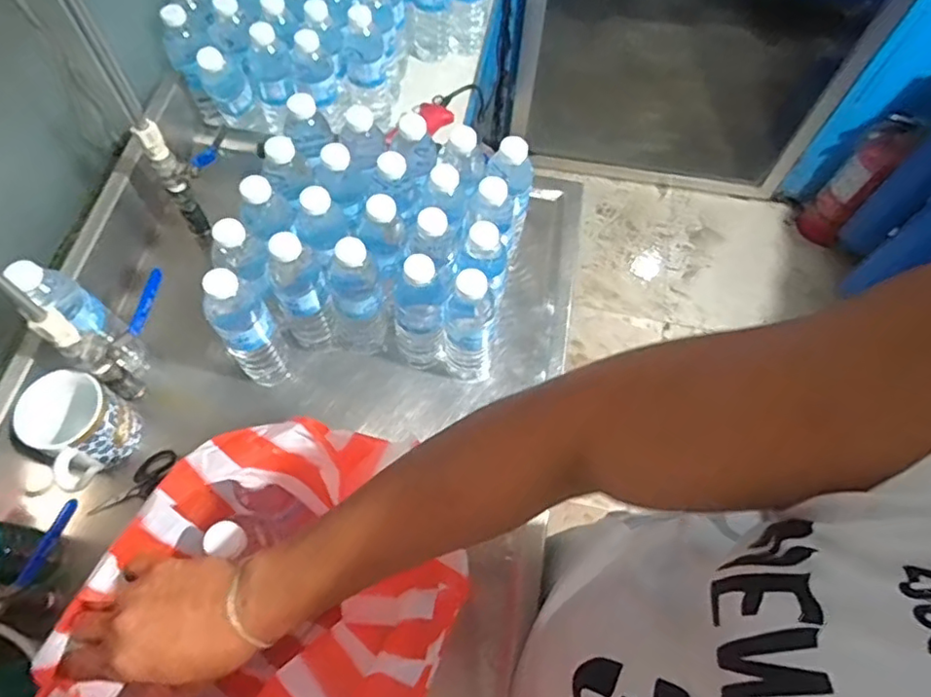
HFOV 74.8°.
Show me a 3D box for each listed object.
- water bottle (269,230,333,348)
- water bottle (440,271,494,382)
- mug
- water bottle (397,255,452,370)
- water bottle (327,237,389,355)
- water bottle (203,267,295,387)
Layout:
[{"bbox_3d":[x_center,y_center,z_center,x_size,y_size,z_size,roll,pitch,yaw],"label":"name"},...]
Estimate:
[{"bbox_3d":[-0.187,-0.063,0.711,0.065,0.185,0.058,-29,69,-15],"label":"water bottle"},{"bbox_3d":[0.003,-0.022,0.723,0.063,0.213,0.052,6,65,1],"label":"water bottle"},{"bbox_3d":[-0.439,0.090,0.688,0.095,0.108,0.105,34,68,13],"label":"mug"},{"bbox_3d":[-0.052,-0.052,0.726,0.059,0.207,0.068,18,65,6],"label":"water bottle"},{"bbox_3d":[-0.126,-0.058,0.722,0.071,0.195,0.061,-14,66,-8],"label":"water bottle"},{"bbox_3d":[-0.247,-0.020,0.699,0.064,0.210,0.057,-31,70,-15],"label":"water bottle"}]

